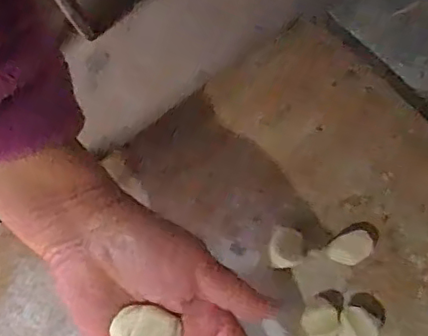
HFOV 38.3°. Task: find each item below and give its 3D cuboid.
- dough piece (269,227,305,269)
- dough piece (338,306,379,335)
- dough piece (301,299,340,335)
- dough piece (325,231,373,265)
[{"bbox_3d":[0.051,0.057,0.437,0.024,0.007,0.027,-3,69,0],"label":"dough piece"},{"bbox_3d":[0.096,0.109,0.415,0.025,0.018,0.026,8,70,4],"label":"dough piece"},{"bbox_3d":[0.072,0.104,0.418,0.024,0.015,0.027,18,71,8],"label":"dough piece"},{"bbox_3d":[0.096,0.058,0.435,0.030,0.014,0.021,-15,70,-5],"label":"dough piece"}]

